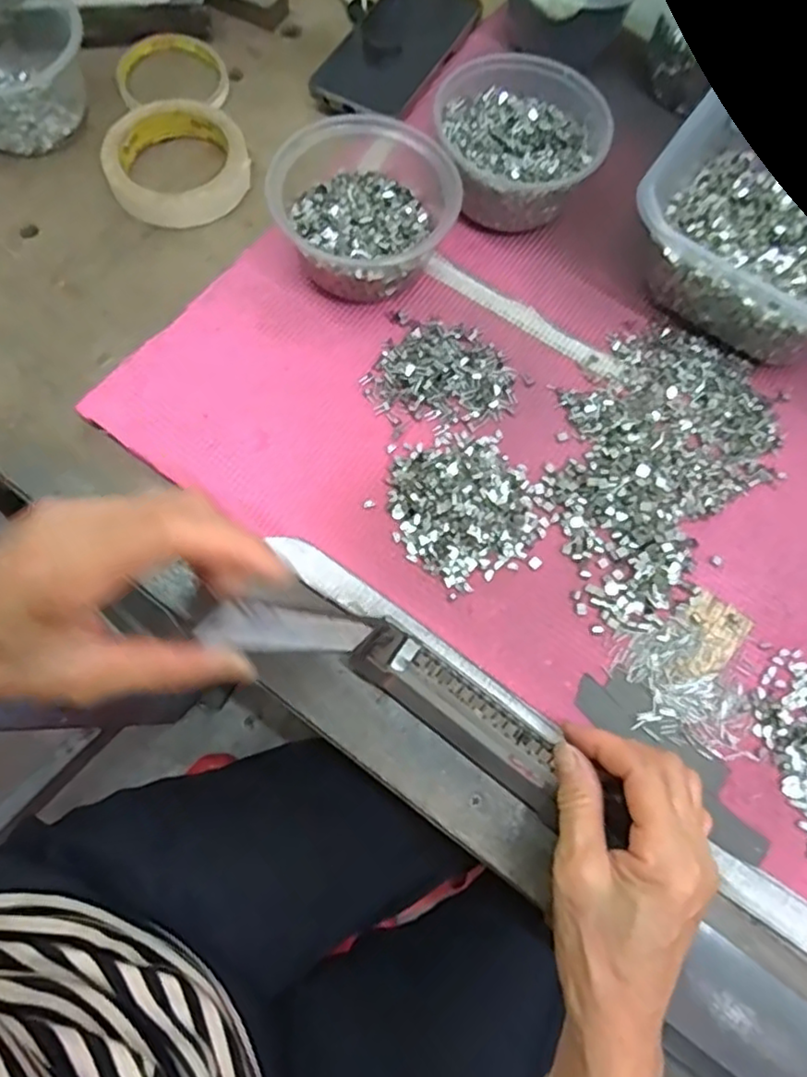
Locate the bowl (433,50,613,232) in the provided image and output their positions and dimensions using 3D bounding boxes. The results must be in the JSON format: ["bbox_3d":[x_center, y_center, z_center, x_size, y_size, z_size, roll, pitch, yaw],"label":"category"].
[{"bbox_3d":[0.078,-0.272,0.454,0.109,0.057,0.116,1,71,-2],"label":"bowl"}]

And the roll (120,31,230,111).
[{"bbox_3d":[-0.180,-0.360,0.504,0.082,0.019,0.082,-22,73,-9],"label":"roll"}]

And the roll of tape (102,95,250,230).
[{"bbox_3d":[-0.164,-0.272,0.469,0.096,0.019,0.096,-24,74,-9],"label":"roll of tape"}]

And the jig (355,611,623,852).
[{"bbox_3d":[0.031,0.095,0.349,0.128,0.027,0.034,39,75,7],"label":"jig"}]

